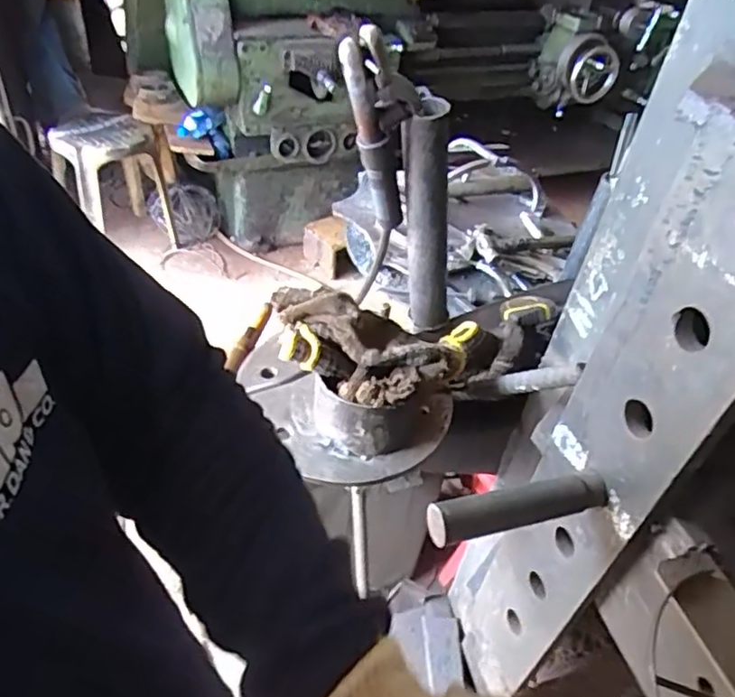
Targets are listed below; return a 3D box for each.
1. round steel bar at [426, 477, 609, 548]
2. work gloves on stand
[{"bbox_3d":[0.129,0.131,0.524,0.159,0.033,0.029,-7,44,-16],"label":"round steel bar"},{"bbox_3d":[0.015,-0.003,0.621,0.202,0.069,0.115,0,42,-9],"label":"work gloves on stand"}]

